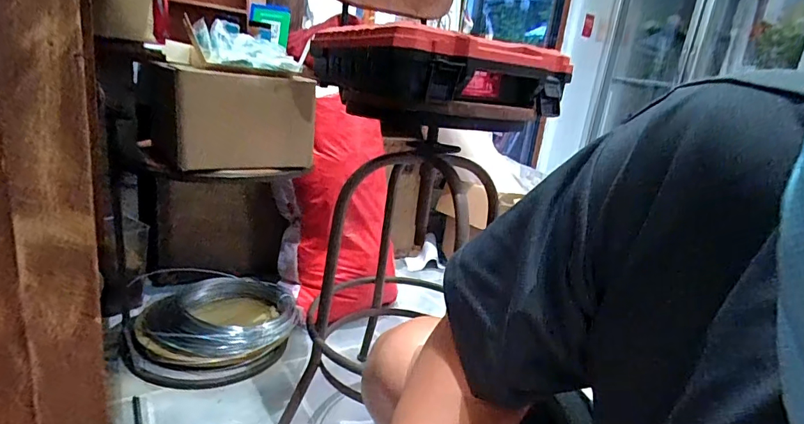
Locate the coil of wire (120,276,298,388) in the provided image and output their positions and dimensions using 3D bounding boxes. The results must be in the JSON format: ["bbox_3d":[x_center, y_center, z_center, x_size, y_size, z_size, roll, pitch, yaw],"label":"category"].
[{"bbox_3d":[-0.504,0.285,1.246,0.414,0.115,0.453,5,16,-7],"label":"coil of wire"}]

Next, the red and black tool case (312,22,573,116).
[{"bbox_3d":[0.069,-0.235,0.763,0.345,0.095,0.269,-5,19,-35],"label":"red and black tool case"}]

